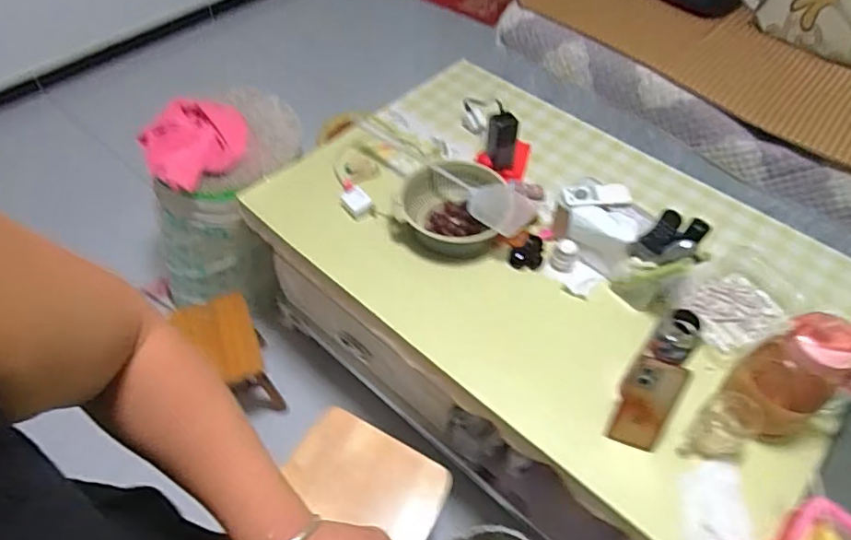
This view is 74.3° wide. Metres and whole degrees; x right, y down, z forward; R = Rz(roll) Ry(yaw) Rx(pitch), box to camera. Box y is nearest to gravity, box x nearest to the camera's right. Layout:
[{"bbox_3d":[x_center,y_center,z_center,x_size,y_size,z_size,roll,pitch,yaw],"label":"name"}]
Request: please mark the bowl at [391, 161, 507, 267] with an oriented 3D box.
[{"bbox_3d":[0.059,-0.121,1.119,0.224,0.076,0.212,1,52,-1],"label":"bowl"}]

